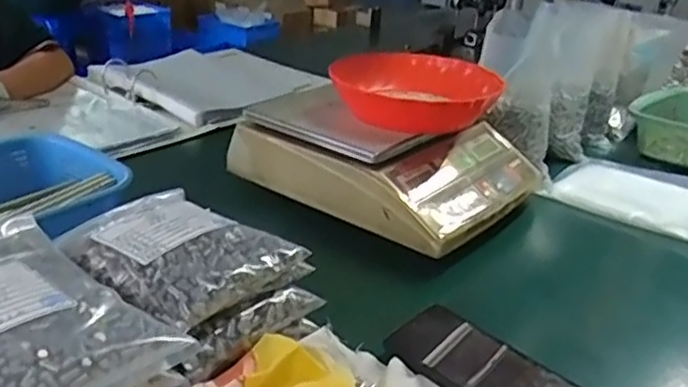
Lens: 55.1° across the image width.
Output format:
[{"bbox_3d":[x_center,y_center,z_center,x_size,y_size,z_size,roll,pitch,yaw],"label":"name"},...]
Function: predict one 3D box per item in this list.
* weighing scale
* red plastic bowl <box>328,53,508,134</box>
[{"bbox_3d":[0.063,-0.046,0.859,0.307,0.117,0.307,21,30,34],"label":"weighing scale"},{"bbox_3d":[0.097,-0.127,0.825,0.190,0.051,0.177,3,26,-1],"label":"red plastic bowl"}]

